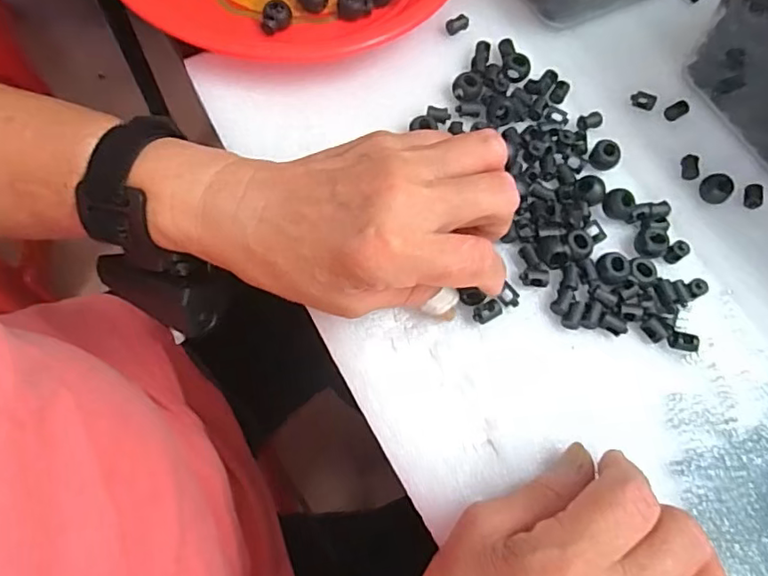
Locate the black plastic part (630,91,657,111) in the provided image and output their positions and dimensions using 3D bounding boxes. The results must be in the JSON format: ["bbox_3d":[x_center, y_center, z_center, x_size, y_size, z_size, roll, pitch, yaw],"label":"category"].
[{"bbox_3d":[0.164,-0.119,0.348,0.015,0.008,0.008,23,71,6],"label":"black plastic part"}]

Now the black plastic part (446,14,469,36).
[{"bbox_3d":[0.048,-0.172,0.358,0.015,0.008,0.009,-28,74,-12],"label":"black plastic part"}]

